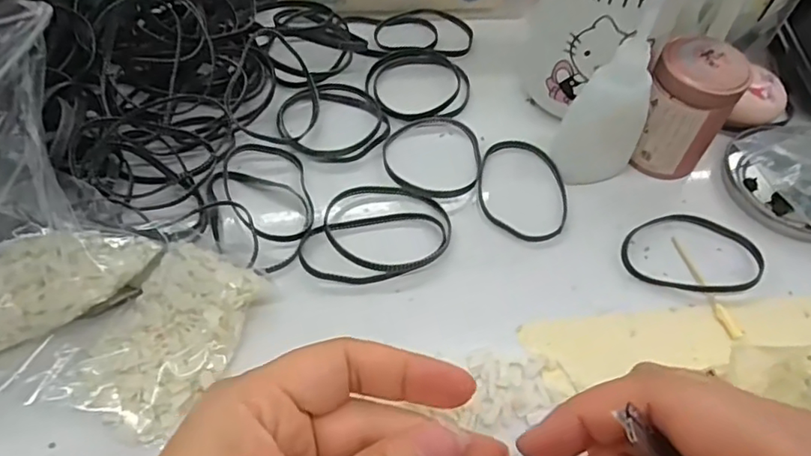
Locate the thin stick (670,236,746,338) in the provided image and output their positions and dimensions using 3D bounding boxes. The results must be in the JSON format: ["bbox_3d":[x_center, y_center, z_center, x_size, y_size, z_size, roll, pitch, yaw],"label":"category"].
[{"bbox_3d":[0.148,0.028,0.285,0.007,0.004,0.058,-12,57,-12],"label":"thin stick"}]

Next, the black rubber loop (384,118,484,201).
[{"bbox_3d":[0.015,-0.041,0.325,0.056,0.005,0.061,2,55,-2],"label":"black rubber loop"}]

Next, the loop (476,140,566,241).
[{"bbox_3d":[0.064,-0.023,0.316,0.049,0.004,0.068,1,55,-3],"label":"loop"}]

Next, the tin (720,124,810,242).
[{"bbox_3d":[0.222,-0.028,0.321,0.078,0.012,0.075,2,55,-2],"label":"tin"}]

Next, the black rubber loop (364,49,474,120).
[{"bbox_3d":[0.009,-0.091,0.360,0.064,0.005,0.061,2,55,-2],"label":"black rubber loop"}]

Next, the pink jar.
[{"bbox_3d":[0.149,-0.064,0.313,0.045,0.064,0.039,15,54,8],"label":"pink jar"}]

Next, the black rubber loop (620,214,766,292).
[{"bbox_3d":[0.147,0.011,0.296,0.070,0.005,0.048,13,55,5],"label":"black rubber loop"}]

